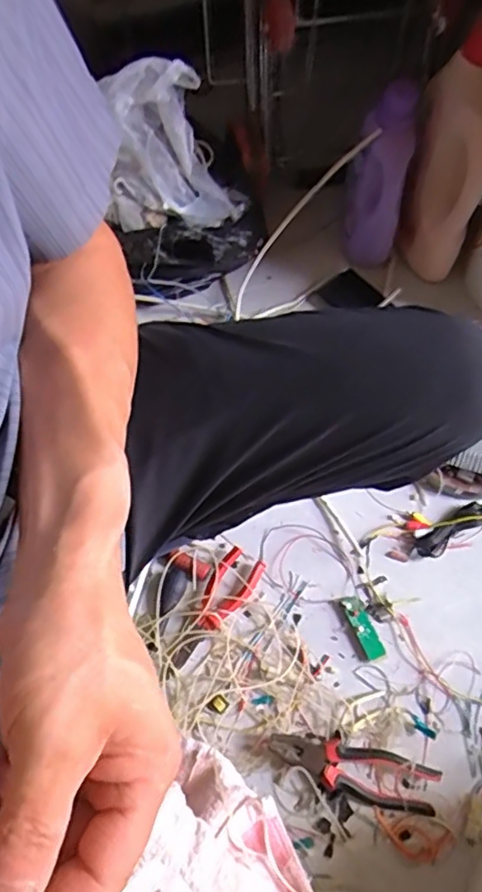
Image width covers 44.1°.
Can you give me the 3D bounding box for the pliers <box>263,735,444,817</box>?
[{"bbox_3d":[0.128,0.374,0.682,0.194,0.028,0.060,12,64,4],"label":"pliers"}]

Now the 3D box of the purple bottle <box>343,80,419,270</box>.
[{"bbox_3d":[0.215,-0.405,0.928,0.077,0.258,0.118,3,64,-1],"label":"purple bottle"}]

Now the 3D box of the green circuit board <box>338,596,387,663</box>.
[{"bbox_3d":[0.157,0.236,0.768,0.025,0.011,0.083,-23,67,-13],"label":"green circuit board"}]

